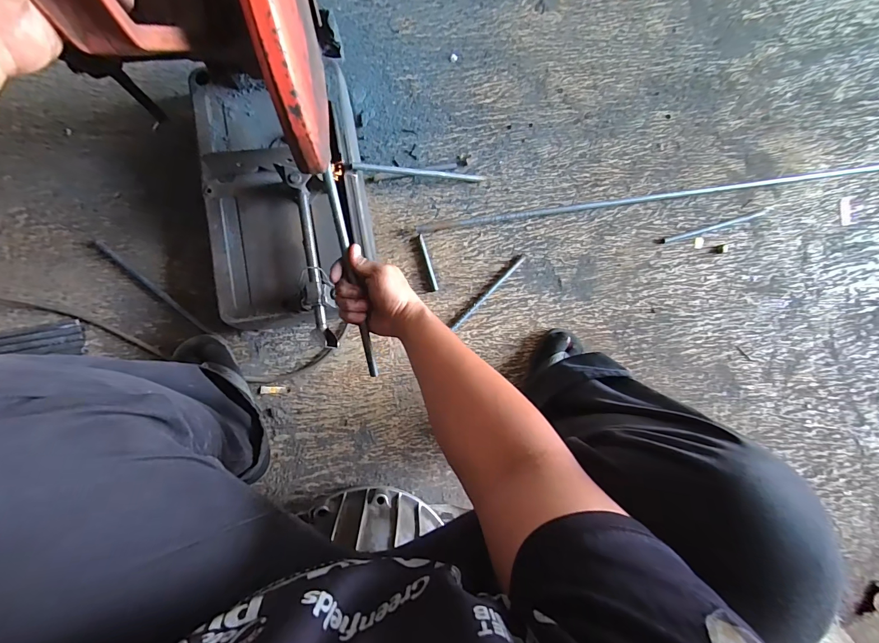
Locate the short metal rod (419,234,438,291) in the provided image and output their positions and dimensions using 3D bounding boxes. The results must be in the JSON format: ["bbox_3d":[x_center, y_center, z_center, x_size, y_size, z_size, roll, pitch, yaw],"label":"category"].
[{"bbox_3d":[-0.021,-0.112,0.704,0.009,0.007,0.108,-16,88,-8],"label":"short metal rod"}]

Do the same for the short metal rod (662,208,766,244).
[{"bbox_3d":[0.594,-0.204,0.792,0.267,0.008,0.013,-17,88,-8],"label":"short metal rod"}]

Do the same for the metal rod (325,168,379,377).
[{"bbox_3d":[-0.110,-0.055,0.465,0.012,0.007,0.258,-12,100,-8],"label":"metal rod"}]

